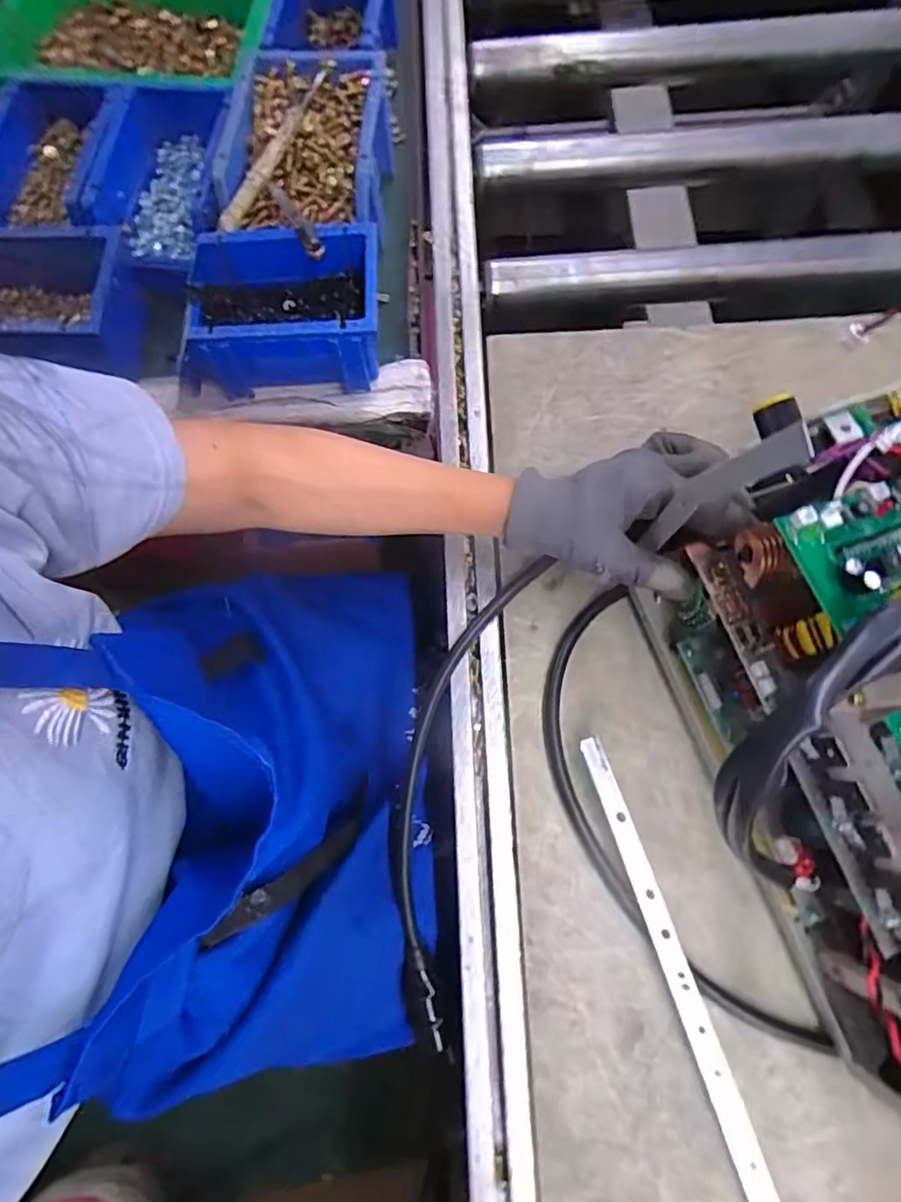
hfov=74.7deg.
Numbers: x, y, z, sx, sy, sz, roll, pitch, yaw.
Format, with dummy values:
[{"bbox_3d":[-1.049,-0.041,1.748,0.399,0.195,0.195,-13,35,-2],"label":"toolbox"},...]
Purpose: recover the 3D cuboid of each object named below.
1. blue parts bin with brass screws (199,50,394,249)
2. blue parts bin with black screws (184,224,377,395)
[{"bbox_3d":[-0.121,-0.372,0.503,0.137,0.063,0.179,0,75,3],"label":"blue parts bin with brass screws"},{"bbox_3d":[-0.135,-0.226,0.467,0.156,0.073,0.101,-4,73,1],"label":"blue parts bin with black screws"}]

